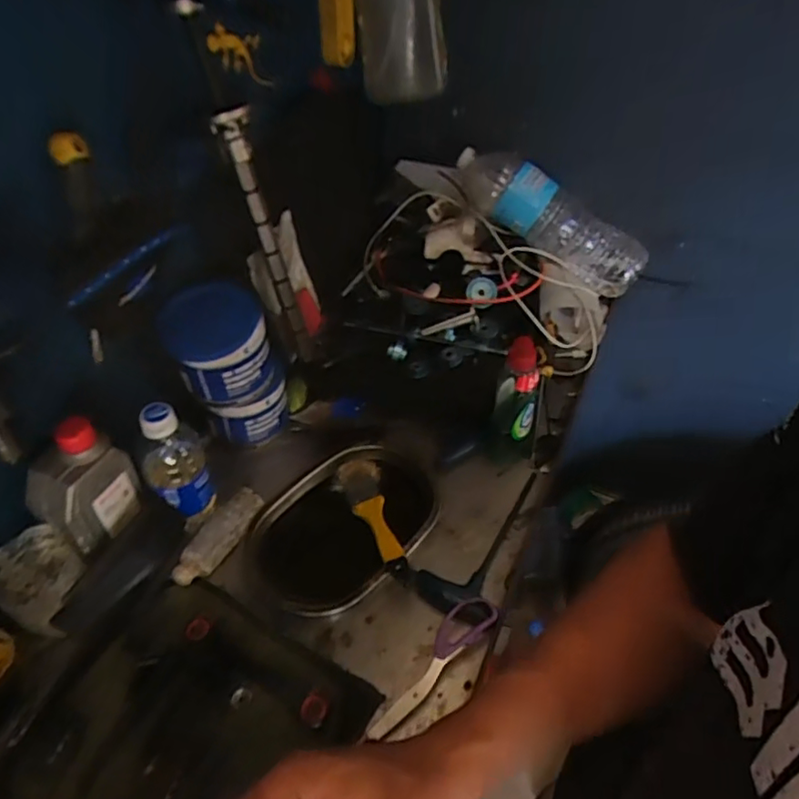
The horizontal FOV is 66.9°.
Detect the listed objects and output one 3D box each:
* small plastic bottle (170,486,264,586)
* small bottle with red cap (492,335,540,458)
[{"bbox_3d":[-0.186,0.143,0.633,0.031,0.034,0.115,22,50,20],"label":"small plastic bottle"},{"bbox_3d":[0.134,0.005,0.686,0.049,0.165,0.049,14,48,14],"label":"small bottle with red cap"}]

